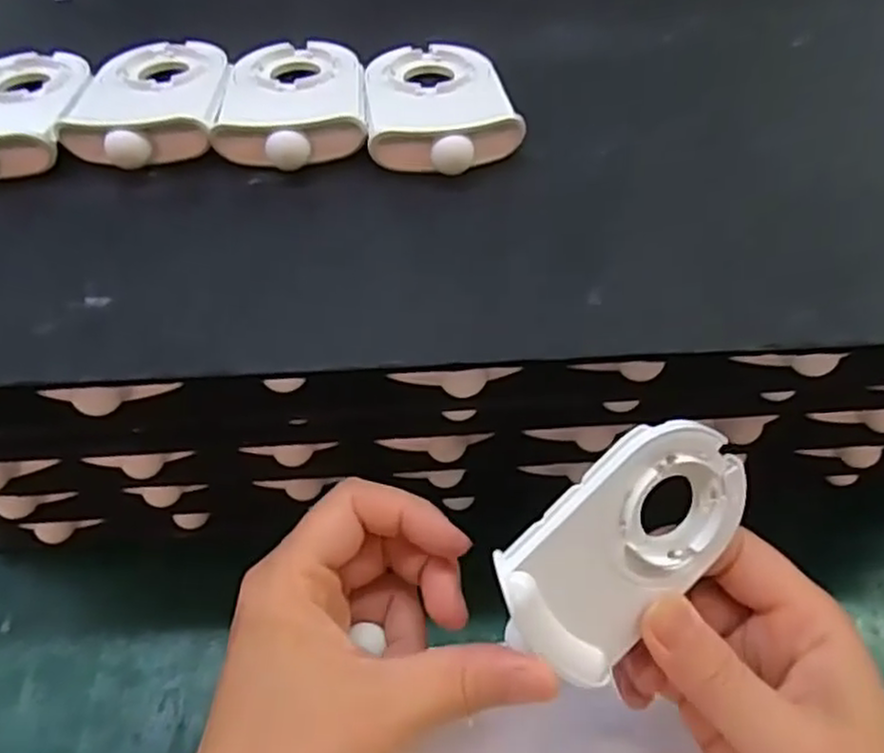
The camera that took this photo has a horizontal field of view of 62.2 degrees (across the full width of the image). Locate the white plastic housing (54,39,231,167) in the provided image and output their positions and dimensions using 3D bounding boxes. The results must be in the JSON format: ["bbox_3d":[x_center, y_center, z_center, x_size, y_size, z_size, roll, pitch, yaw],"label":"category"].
[{"bbox_3d":[-0.120,-0.117,0.300,0.060,0.014,0.085,-4,54,-2],"label":"white plastic housing"}]

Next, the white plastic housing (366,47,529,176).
[{"bbox_3d":[-0.002,-0.114,0.295,0.057,0.014,0.087,-7,54,-4],"label":"white plastic housing"}]

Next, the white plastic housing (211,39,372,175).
[{"bbox_3d":[-0.061,-0.117,0.298,0.056,0.012,0.085,-6,54,-4],"label":"white plastic housing"}]

